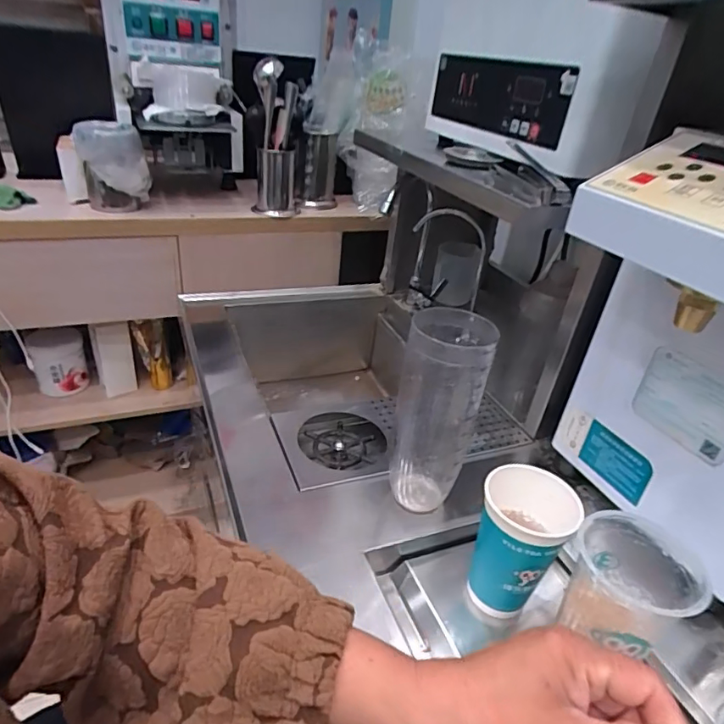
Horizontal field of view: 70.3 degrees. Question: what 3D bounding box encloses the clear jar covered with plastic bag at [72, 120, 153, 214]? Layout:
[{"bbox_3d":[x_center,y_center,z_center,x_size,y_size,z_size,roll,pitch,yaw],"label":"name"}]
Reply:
[{"bbox_3d":[-0.478,-0.374,0.992,0.115,0.145,0.103,-8,35,-24],"label":"clear jar covered with plastic bag"}]

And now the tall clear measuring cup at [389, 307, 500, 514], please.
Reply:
[{"bbox_3d":[0.078,0.063,0.552,0.077,0.228,0.079,5,31,-3],"label":"tall clear measuring cup"}]

